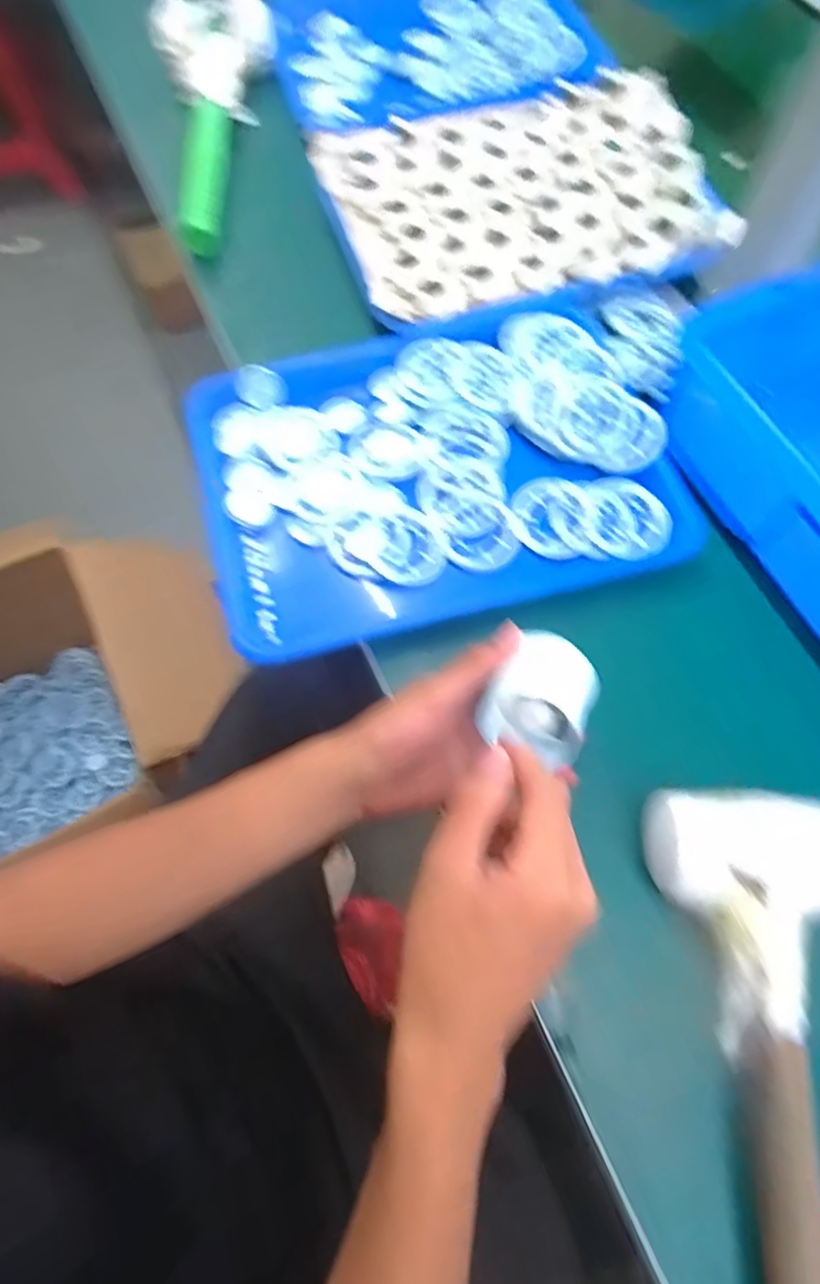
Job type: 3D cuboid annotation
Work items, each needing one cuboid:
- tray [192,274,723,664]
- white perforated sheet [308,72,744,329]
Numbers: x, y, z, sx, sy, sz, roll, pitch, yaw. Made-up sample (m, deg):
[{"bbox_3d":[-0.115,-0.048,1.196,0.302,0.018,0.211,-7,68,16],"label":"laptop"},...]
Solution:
[{"bbox_3d":[0.040,-0.137,0.488,0.386,0.038,0.254,-14,67,-5],"label":"tray"},{"bbox_3d":[0.103,-0.402,0.588,0.328,0.035,0.249,-16,67,-6],"label":"white perforated sheet"}]

